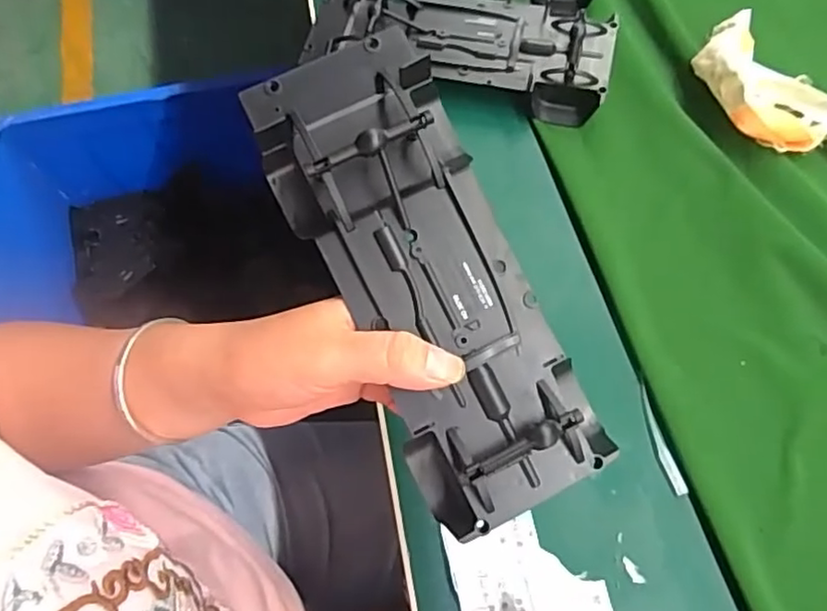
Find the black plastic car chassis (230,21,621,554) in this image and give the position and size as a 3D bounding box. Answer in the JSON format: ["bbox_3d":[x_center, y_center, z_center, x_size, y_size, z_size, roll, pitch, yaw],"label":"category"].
[{"bbox_3d":[0.004,-0.011,0.250,0.072,0.035,0.190,-26,87,-9],"label":"black plastic car chassis"}]

